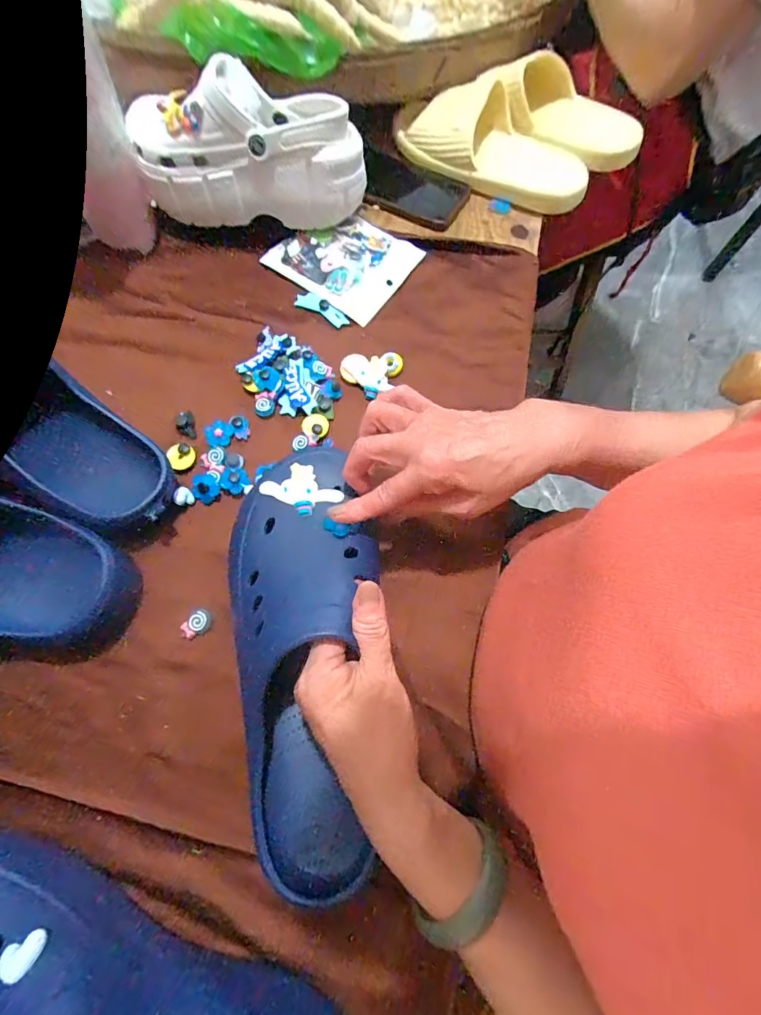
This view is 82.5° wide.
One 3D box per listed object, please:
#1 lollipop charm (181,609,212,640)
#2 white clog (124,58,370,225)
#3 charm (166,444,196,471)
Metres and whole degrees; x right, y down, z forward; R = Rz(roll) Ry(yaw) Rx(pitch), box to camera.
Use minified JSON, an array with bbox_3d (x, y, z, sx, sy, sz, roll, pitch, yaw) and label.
[{"bbox_3d":[-0.147,0.093,0.346,0.024,0.006,0.017,-28,73,-10],"label":"lollipop charm"},{"bbox_3d":[-0.137,-0.359,0.446,0.241,0.119,0.085,7,70,2],"label":"white clog"},{"bbox_3d":[-0.179,-0.045,0.392,0.023,0.008,0.025,0,70,-1],"label":"charm"}]

